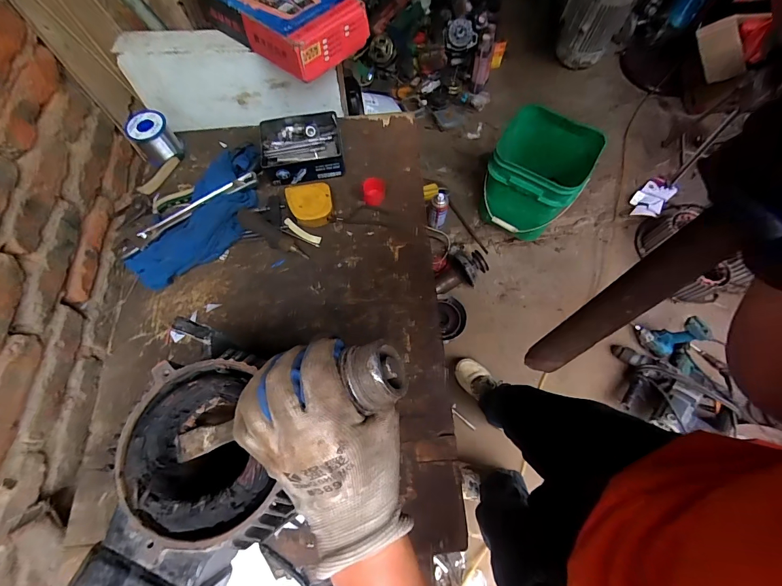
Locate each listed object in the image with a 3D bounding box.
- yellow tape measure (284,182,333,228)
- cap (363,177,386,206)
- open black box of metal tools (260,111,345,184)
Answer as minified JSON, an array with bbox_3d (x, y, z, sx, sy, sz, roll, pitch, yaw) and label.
[{"bbox_3d":[-0.127,-0.140,0.577,0.069,0.034,0.066,0,67,0],"label":"yellow tape measure"},{"bbox_3d":[-0.027,-0.167,0.596,0.035,0.022,0.044,3,67,2],"label":"cap"},{"bbox_3d":[-0.144,-0.237,0.598,0.124,0.045,0.098,-8,67,-3],"label":"open black box of metal tools"}]

